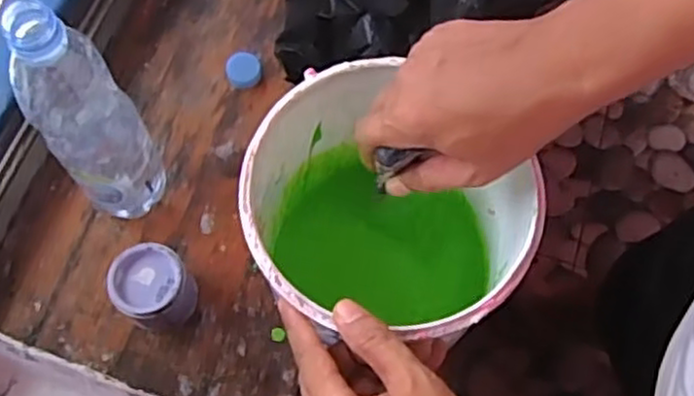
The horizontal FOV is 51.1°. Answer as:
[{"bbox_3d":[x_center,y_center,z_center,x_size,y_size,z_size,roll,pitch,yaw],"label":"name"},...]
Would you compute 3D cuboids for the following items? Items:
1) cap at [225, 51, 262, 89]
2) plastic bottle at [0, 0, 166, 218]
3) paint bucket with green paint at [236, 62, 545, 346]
[{"bbox_3d":[-0.095,-0.119,0.664,0.032,0.012,0.036,-14,71,-7],"label":"cap"},{"bbox_3d":[-0.181,-0.048,0.522,0.063,0.224,0.059,1,70,-2],"label":"plastic bottle"},{"bbox_3d":[0.018,0.031,0.520,0.158,0.188,0.180,-42,76,-15],"label":"paint bucket with green paint"}]

